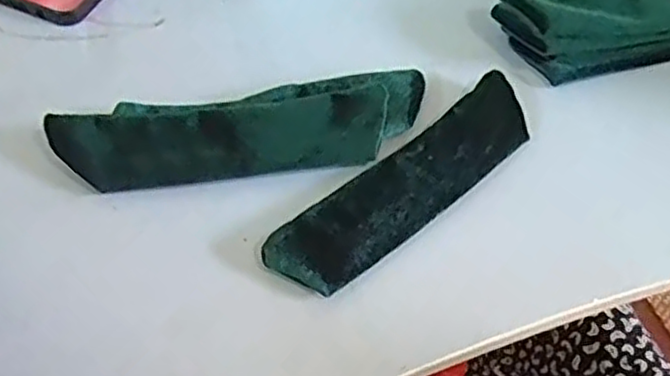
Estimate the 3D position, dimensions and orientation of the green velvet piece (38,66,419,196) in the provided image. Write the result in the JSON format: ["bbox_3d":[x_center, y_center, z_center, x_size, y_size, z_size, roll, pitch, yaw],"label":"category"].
[{"bbox_3d":[-0.048,-0.032,0.376,0.195,0.023,0.054,-10,59,-3],"label":"green velvet piece"}]

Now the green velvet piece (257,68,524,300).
[{"bbox_3d":[0.040,-0.004,0.366,0.166,0.013,0.044,-36,64,-18],"label":"green velvet piece"}]

